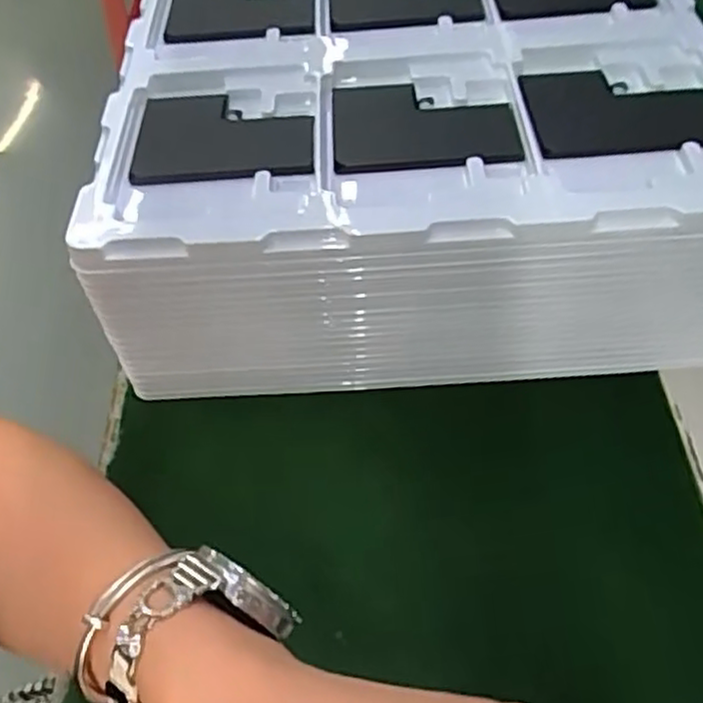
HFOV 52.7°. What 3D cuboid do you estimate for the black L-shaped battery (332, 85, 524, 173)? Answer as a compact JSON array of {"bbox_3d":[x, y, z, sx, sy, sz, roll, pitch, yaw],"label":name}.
[{"bbox_3d":[0.035,-0.115,0.357,0.090,0.008,0.068,-1,54,4],"label":"black L-shaped battery"}]

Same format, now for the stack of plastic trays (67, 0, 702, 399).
[{"bbox_3d":[0.035,-0.126,0.431,0.324,0.114,0.280,-3,54,3],"label":"stack of plastic trays"}]

